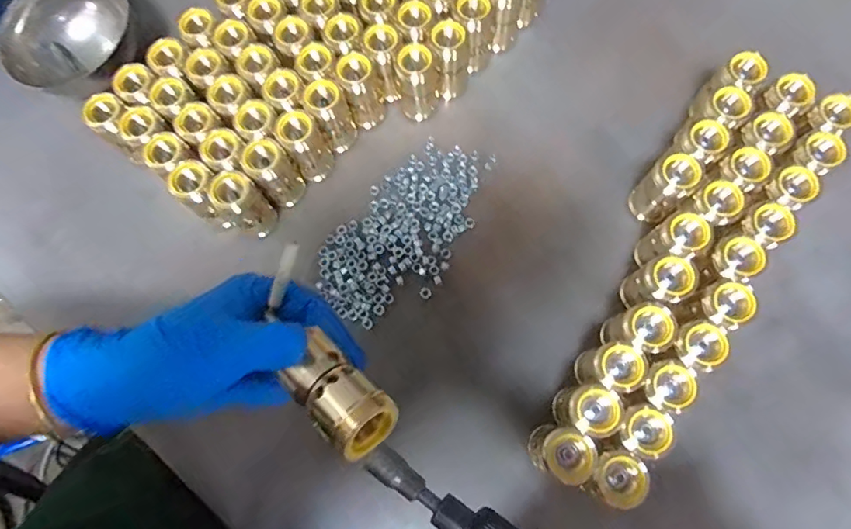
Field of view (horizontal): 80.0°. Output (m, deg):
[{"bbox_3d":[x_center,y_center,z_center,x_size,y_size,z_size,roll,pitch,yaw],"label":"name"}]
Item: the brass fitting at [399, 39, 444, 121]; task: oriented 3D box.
[{"bbox_3d":[-0.003,-0.146,0.412,0.034,0.062,0.028,-2,75,2],"label":"brass fitting"}]

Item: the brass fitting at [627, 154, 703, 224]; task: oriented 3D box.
[{"bbox_3d":[0.175,-0.055,0.376,0.029,0.066,0.023,43,80,12],"label":"brass fitting"}]

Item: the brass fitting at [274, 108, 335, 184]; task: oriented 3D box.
[{"bbox_3d":[-0.094,-0.093,0.403,0.033,0.062,0.029,-31,76,-7],"label":"brass fitting"}]

